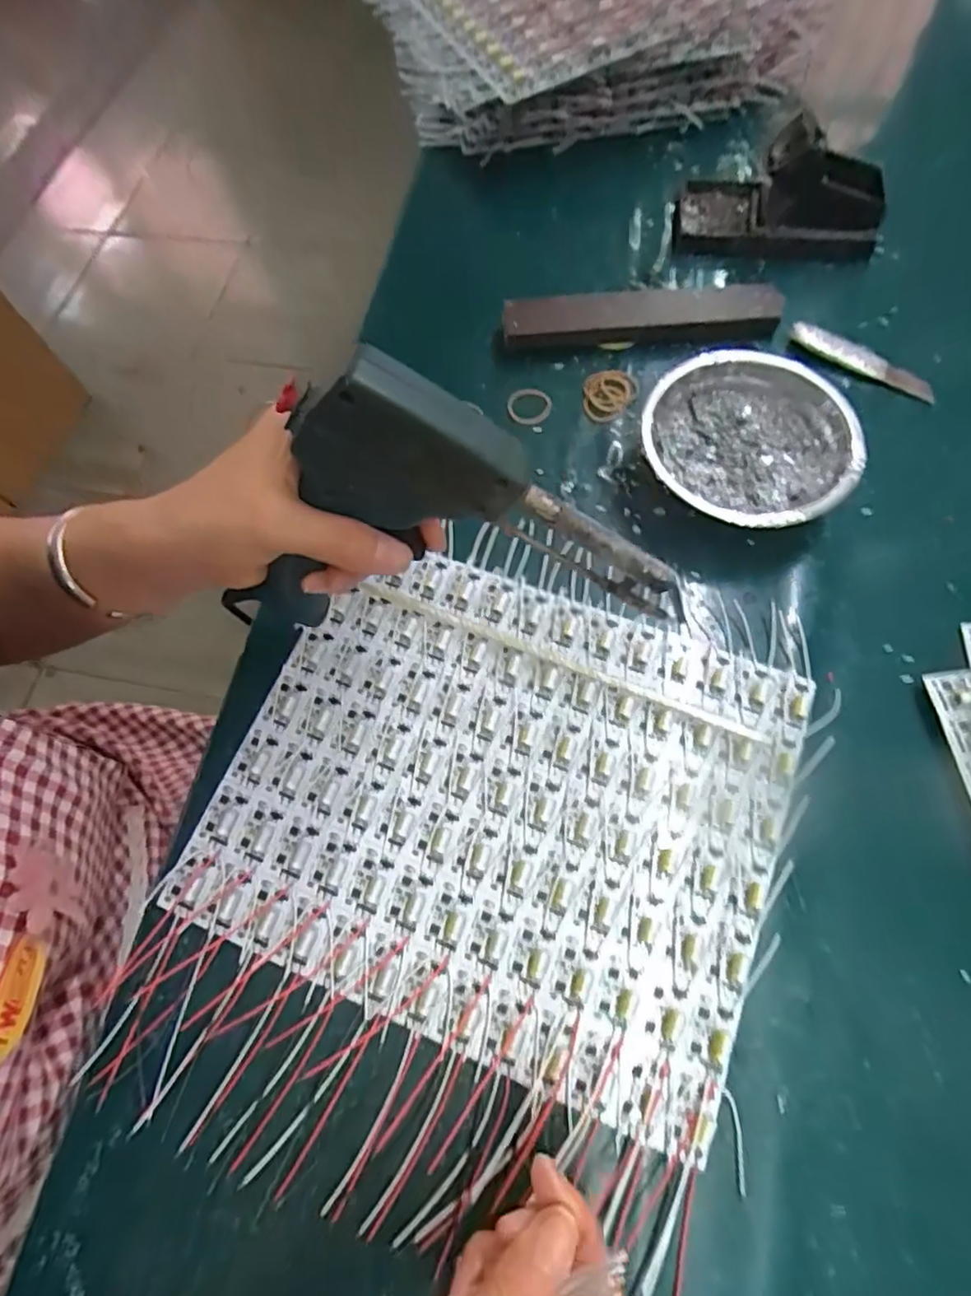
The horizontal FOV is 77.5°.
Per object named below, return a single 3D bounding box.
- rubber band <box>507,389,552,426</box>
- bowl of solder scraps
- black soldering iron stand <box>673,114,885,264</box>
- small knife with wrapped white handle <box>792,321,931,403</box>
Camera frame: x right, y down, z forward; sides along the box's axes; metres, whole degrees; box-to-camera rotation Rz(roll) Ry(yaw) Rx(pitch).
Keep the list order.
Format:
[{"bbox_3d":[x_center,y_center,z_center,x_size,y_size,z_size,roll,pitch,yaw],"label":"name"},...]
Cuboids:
[{"bbox_3d":[0.031,-0.172,0.429,0.031,0.006,0.031,9,70,7],"label":"rubber band"},{"bbox_3d":[0.163,-0.124,0.385,0.125,0.047,0.126,-1,69,4],"label":"bowl of solder scraps"},{"bbox_3d":[0.223,-0.335,0.445,0.140,0.056,0.072,7,70,7],"label":"black soldering iron stand"},{"bbox_3d":[0.266,-0.202,0.424,0.104,0.007,0.016,25,73,13],"label":"small knife with wrapped white handle"}]

